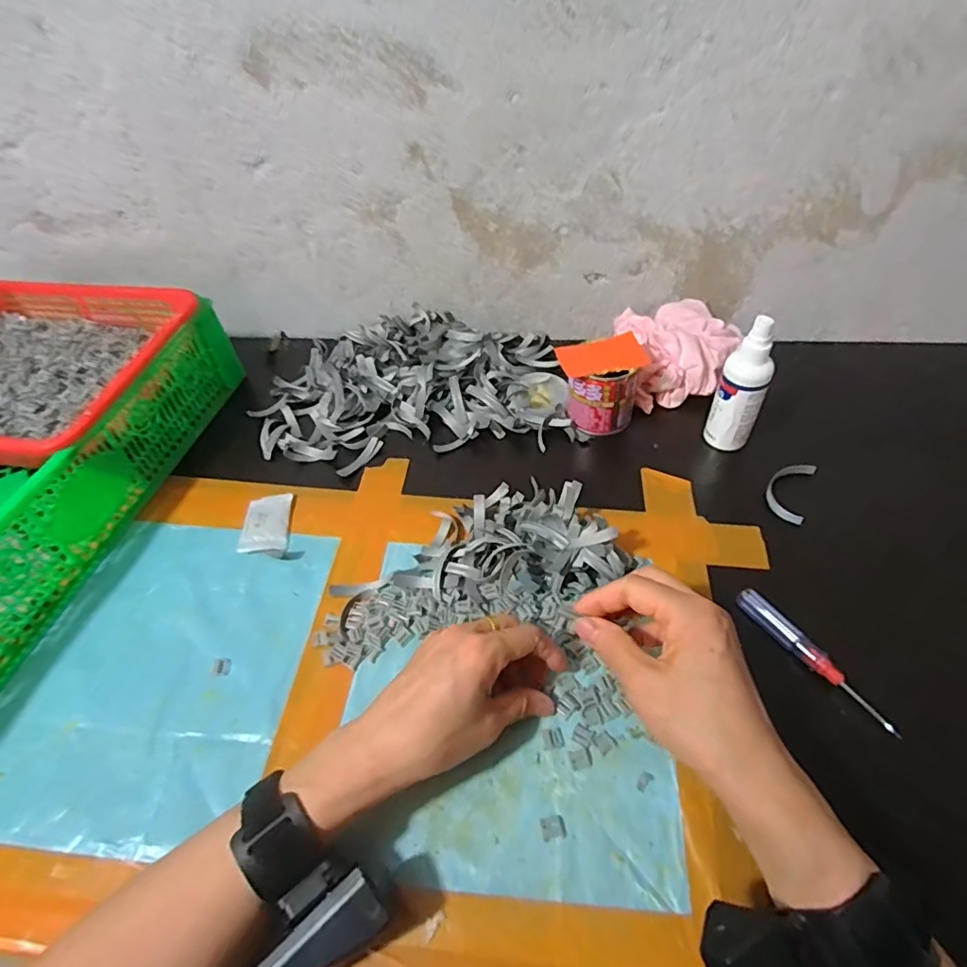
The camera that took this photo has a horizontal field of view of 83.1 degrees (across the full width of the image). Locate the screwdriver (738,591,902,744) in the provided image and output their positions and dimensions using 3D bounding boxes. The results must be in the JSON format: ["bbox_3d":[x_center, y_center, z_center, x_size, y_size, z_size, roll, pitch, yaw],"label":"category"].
[{"bbox_3d":[0.227,0.121,0.379,0.015,0.016,0.118,-27,51,-17],"label":"screwdriver"}]

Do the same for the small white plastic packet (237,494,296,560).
[{"bbox_3d":[-0.194,0.038,0.492,0.041,0.009,0.071,-6,48,1],"label":"small white plastic packet"}]

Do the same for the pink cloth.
[{"bbox_3d":[0.202,-0.143,0.574,0.115,0.055,0.121,-9,48,-3],"label":"pink cloth"}]

